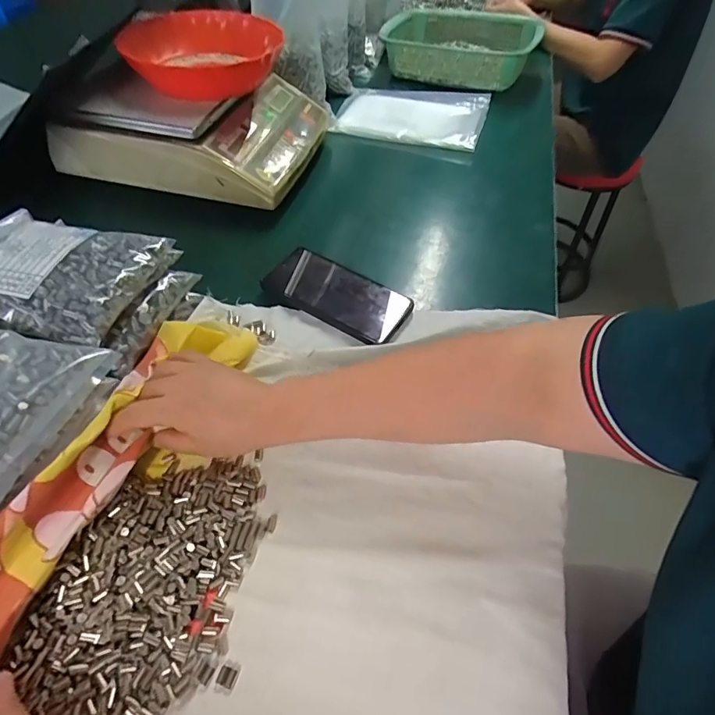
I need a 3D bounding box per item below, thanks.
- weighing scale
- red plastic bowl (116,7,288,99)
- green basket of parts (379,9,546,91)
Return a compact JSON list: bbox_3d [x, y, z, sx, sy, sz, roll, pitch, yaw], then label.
[{"bbox_3d":[-0.232,-0.355,0.679,0.312,0.094,0.312,11,51,6],"label":"weighing scale"},{"bbox_3d":[-0.210,-0.409,0.622,0.193,0.055,0.189,1,51,-2],"label":"red plastic bowl"},{"bbox_3d":[0.212,-0.625,0.932,0.302,0.090,0.268,22,53,15],"label":"green basket of parts"}]

